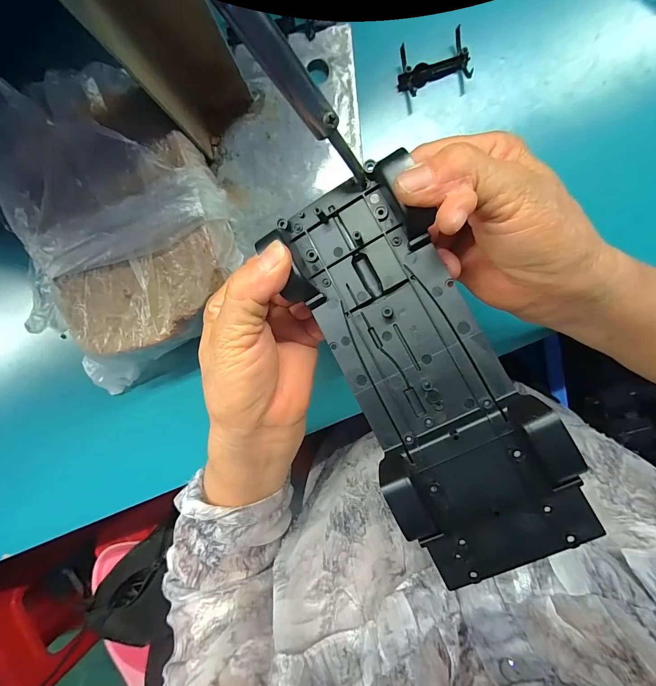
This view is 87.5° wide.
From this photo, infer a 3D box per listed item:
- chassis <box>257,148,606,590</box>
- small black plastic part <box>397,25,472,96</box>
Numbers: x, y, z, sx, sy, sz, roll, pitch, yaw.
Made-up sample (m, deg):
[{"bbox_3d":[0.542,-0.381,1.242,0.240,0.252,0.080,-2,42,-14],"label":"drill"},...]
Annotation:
[{"bbox_3d":[0.041,0.011,0.159,0.076,0.024,0.191,-28,82,9],"label":"chassis"},{"bbox_3d":[0.077,-0.206,0.252,0.053,0.012,0.029,-15,95,8],"label":"small black plastic part"}]

